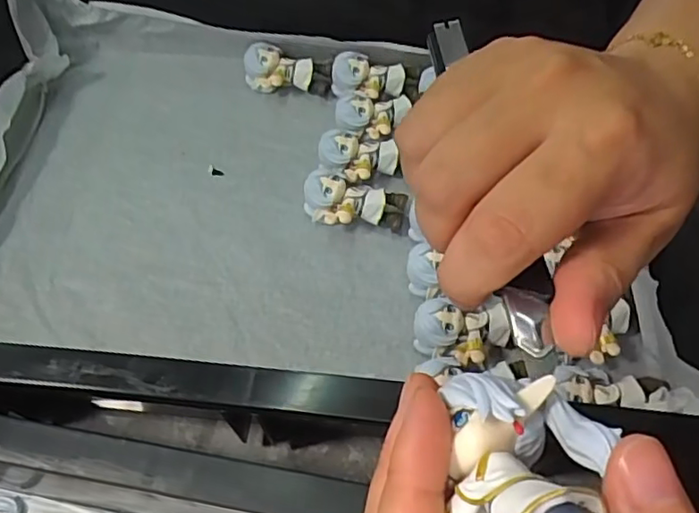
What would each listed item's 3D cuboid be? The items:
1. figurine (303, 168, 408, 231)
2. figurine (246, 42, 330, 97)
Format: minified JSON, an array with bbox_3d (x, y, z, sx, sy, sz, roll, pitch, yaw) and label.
[{"bbox_3d":[0.002,-0.032,0.364,0.061,0.028,0.036,19,60,9],"label":"figurine"},{"bbox_3d":[-0.044,-0.131,0.424,0.061,0.031,0.030,1,59,-2],"label":"figurine"}]

